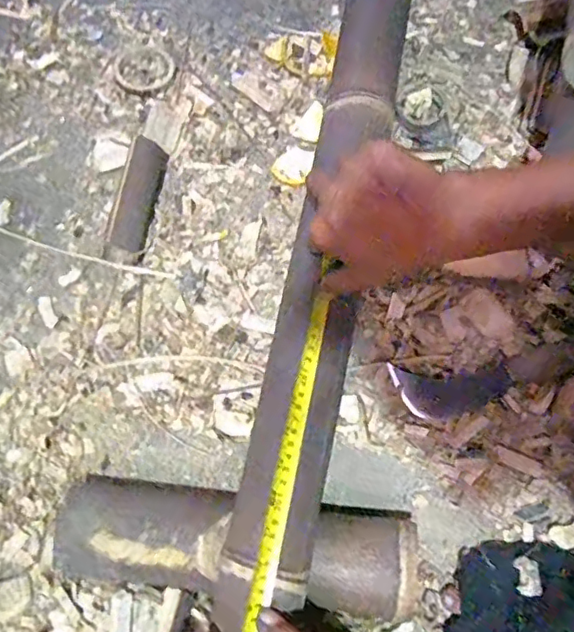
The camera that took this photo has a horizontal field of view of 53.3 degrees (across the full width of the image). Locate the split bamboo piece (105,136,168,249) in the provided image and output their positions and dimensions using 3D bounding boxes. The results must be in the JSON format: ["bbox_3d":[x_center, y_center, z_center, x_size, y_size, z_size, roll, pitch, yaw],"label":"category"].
[{"bbox_3d":[-0.165,-0.135,0.637,0.046,0.015,0.137,22,65,-35],"label":"split bamboo piece"}]

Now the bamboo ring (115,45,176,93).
[{"bbox_3d":[-0.179,-0.312,0.718,0.077,0.004,0.072,0,70,-1],"label":"bamboo ring"}]

